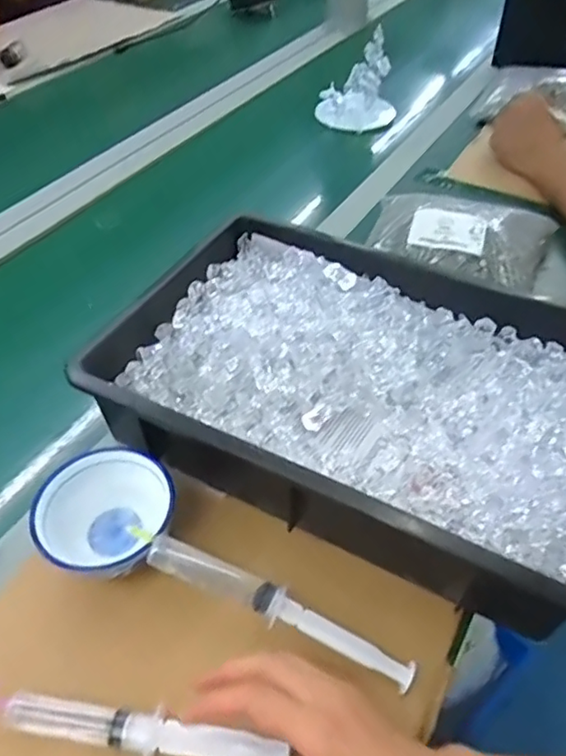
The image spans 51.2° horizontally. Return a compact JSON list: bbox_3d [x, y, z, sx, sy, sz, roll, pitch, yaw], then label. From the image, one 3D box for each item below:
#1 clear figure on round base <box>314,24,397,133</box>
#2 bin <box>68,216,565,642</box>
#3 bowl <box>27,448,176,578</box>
[{"bbox_3d":[0.129,-0.513,1.021,0.136,0.125,0.119,2,47,3],"label":"clear figure on round base"},{"bbox_3d":[0.067,0.003,0.505,0.406,0.088,0.275,24,52,19],"label":"bin"},{"bbox_3d":[-0.131,0.104,0.445,0.095,0.058,0.092,0,48,-1],"label":"bowl"}]

